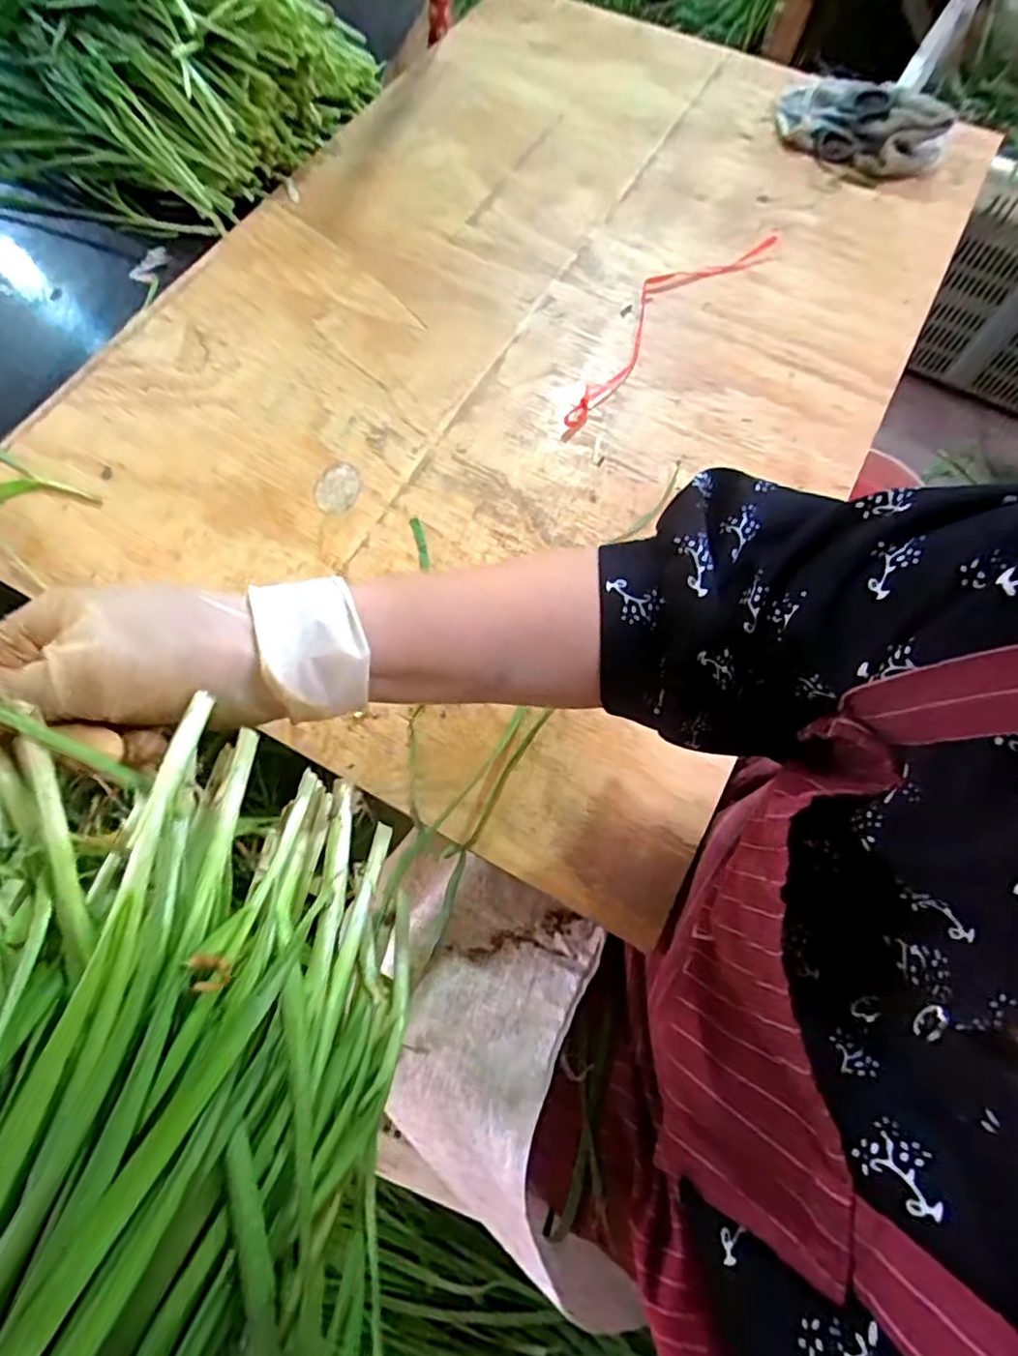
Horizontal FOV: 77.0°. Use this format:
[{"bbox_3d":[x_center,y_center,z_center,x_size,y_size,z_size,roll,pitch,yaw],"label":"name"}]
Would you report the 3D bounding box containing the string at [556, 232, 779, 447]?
[{"bbox_3d":[0.134,-0.326,0.572,0.054,0.012,0.336,39,71,9],"label":"string"}]

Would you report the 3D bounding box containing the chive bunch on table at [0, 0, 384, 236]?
[{"bbox_3d":[-0.410,-0.597,0.606,0.481,0.132,0.261,12,69,5],"label":"chive bunch on table"}]

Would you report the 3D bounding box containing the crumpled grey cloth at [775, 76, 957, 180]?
[{"bbox_3d":[0.367,-0.594,0.673,0.183,0.043,0.117,40,74,15],"label":"crumpled grey cloth"}]

